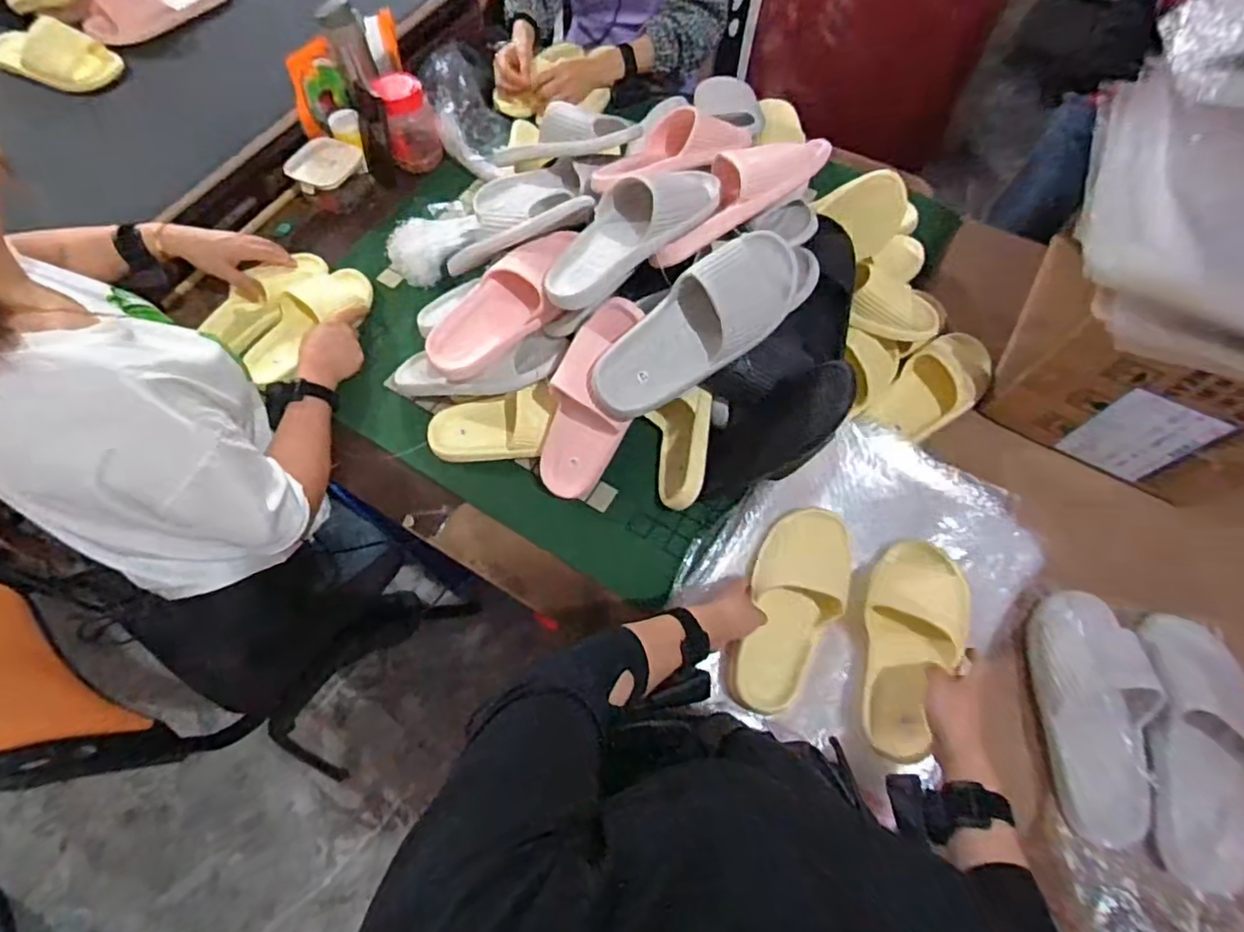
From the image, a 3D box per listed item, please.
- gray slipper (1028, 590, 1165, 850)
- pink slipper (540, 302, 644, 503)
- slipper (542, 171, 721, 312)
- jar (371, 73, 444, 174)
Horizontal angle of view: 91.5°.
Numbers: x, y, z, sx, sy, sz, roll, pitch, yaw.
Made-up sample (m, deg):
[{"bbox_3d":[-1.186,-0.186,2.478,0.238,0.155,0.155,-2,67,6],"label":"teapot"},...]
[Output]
[{"bbox_3d":[0.552,0.280,0.696,0.109,0.063,0.272,4,67,1],"label":"gray slipper"},{"bbox_3d":[-0.042,-0.076,0.764,0.106,0.263,0.066,16,23,6],"label":"pink slipper"},{"bbox_3d":[0.007,-0.298,0.739,0.256,0.064,0.110,-38,71,4],"label":"slipper"},{"bbox_3d":[-0.374,-0.605,1.076,0.085,0.135,0.081,0,67,0],"label":"jar"}]

